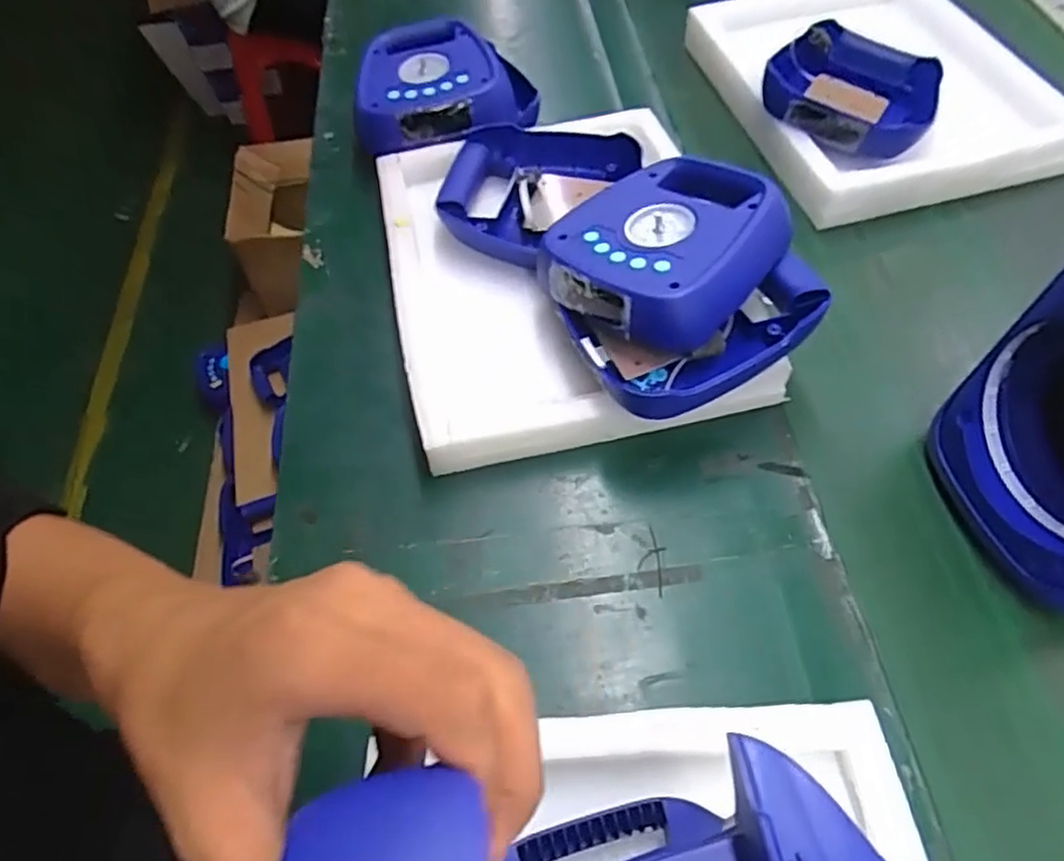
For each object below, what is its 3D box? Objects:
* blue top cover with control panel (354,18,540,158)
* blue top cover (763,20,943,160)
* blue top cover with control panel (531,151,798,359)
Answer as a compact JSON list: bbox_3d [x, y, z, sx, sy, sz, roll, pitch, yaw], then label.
[{"bbox_3d":[-0.086,-0.354,0.686,0.181,0.052,0.163,-3,58,1],"label":"blue top cover with control panel"},{"bbox_3d":[0.330,-0.355,0.702,0.167,0.060,0.183,26,62,18],"label":"blue top cover"},{"bbox_3d":[0.104,-0.143,0.512,0.153,0.054,0.164,39,67,24],"label":"blue top cover with control panel"}]

